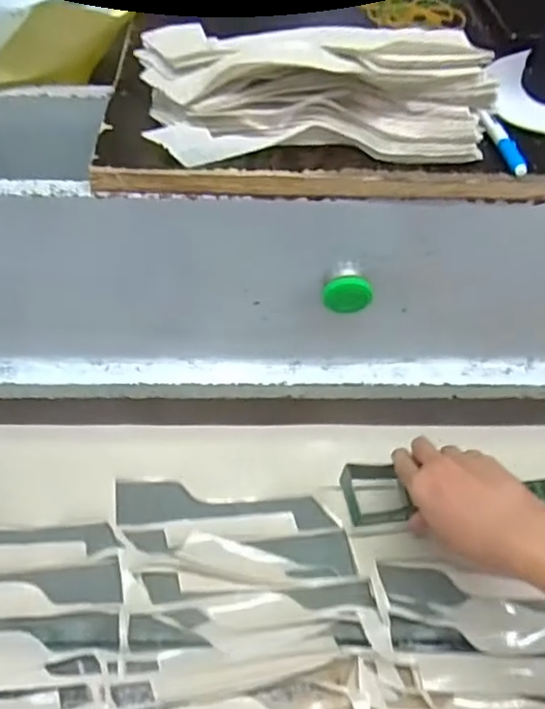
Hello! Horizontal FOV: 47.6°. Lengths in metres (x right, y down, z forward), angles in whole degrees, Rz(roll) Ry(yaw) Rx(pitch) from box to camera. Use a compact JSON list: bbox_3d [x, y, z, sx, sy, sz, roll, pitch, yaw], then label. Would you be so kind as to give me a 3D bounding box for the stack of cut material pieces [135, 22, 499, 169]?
[{"bbox_3d":[0.028,-0.177,0.410,0.224,0.066,0.091,-1,54,-1],"label":"stack of cut material pieces"}]

